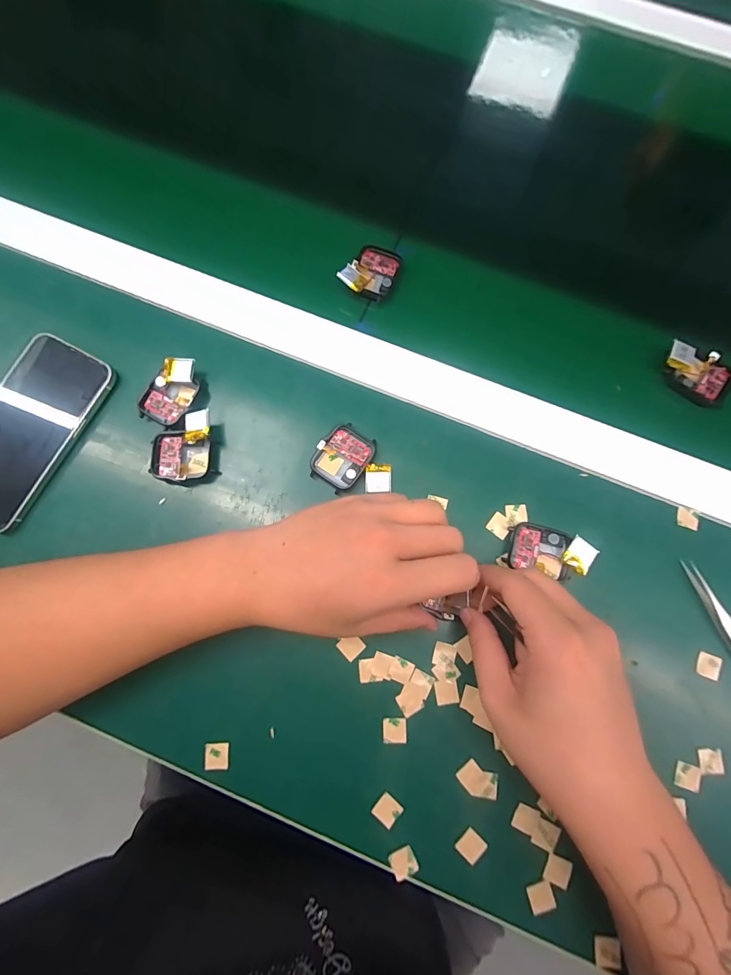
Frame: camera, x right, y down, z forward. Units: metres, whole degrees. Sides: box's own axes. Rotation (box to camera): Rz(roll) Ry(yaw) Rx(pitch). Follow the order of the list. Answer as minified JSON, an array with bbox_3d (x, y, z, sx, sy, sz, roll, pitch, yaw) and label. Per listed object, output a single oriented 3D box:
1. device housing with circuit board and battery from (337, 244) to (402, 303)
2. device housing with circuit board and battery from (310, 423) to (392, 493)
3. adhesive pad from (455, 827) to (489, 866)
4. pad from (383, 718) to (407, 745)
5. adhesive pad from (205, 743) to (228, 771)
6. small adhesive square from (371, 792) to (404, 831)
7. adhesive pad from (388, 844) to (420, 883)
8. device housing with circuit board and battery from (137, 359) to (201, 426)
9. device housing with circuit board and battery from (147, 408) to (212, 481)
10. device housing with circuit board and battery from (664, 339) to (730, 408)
[{"bbox_3d":[0.005,-0.177,0.333,0.039,0.017,0.051,23,80,3],"label":"device housing with circuit board and battery"},{"bbox_3d":[-0.008,-0.016,0.302,0.057,0.013,0.044,34,81,5],"label":"device housing with circuit board and battery"},{"bbox_3d":[0.068,0.231,0.264,0.016,0.004,0.016,42,80,10],"label":"adhesive pad"},{"bbox_3d":[0.020,0.163,0.276,0.015,0.004,0.016,1,79,2],"label":"pad"},{"bbox_3d":[-0.099,0.179,0.273,0.015,0.004,0.016,0,80,-1],"label":"adhesive pad"},{"bbox_3d":[0.015,0.210,0.266,0.016,0.004,0.016,40,81,6],"label":"small adhesive square"},{"bbox_3d":[0.024,0.240,0.261,0.016,0.004,0.015,-24,81,-5],"label":"adhesive pad"},{"bbox_3d":[-0.146,-0.073,0.309,0.037,0.018,0.050,25,80,3],"label":"device housing with circuit board and battery"},{"bbox_3d":[-0.135,-0.030,0.301,0.043,0.019,0.050,2,80,-1],"label":"device housing with circuit board and battery"},{"bbox_3d":[0.262,-0.091,0.322,0.056,0.016,0.034,41,81,6],"label":"device housing with circuit board and battery"}]

